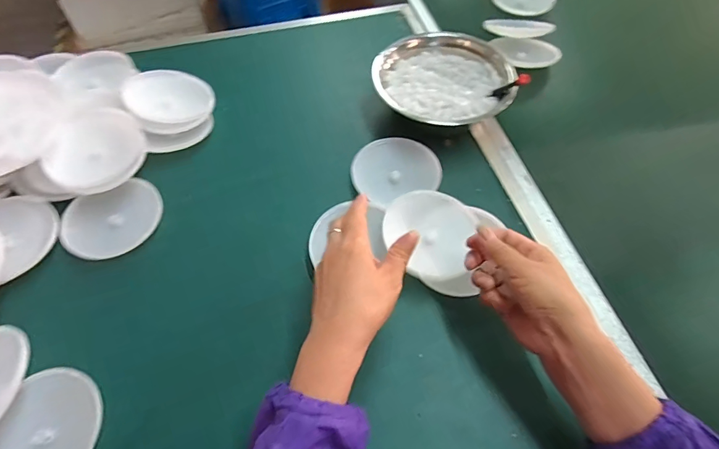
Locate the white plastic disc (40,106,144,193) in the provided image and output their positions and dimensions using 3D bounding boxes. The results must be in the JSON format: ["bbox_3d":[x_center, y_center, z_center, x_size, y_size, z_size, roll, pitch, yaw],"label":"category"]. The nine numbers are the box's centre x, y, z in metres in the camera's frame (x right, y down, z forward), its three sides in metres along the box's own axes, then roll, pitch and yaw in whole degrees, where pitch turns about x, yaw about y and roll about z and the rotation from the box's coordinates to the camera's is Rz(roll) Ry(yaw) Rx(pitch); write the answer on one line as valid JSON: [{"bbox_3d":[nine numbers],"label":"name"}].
[{"bbox_3d":[-0.329,-0.096,0.504,0.107,0.010,0.112,4,71,-13],"label":"white plastic disc"}]

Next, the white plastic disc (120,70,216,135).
[{"bbox_3d":[-0.270,-0.175,0.570,0.112,0.017,0.106,7,67,-17],"label":"white plastic disc"}]

